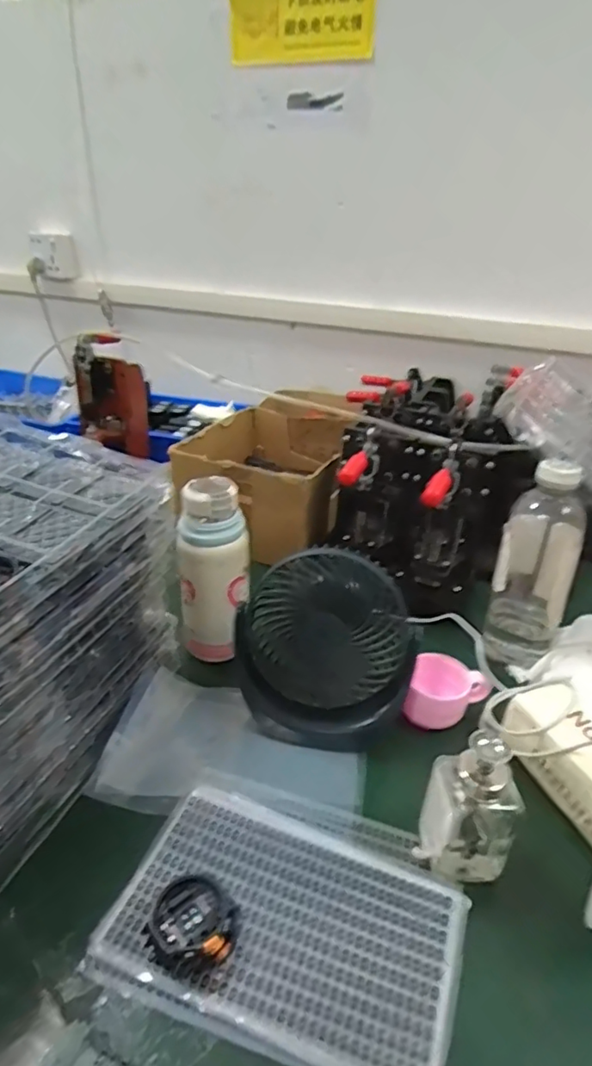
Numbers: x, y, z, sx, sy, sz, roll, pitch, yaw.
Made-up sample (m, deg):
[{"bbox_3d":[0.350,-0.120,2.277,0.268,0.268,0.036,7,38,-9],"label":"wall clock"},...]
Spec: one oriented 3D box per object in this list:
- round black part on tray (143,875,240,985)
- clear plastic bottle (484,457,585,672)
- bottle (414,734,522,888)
[{"bbox_3d":[-0.069,0.259,0.383,0.051,0.030,0.047,3,28,-1],"label":"round black part on tray"},{"bbox_3d":[0.264,0.034,0.644,0.078,0.231,0.082,13,29,18],"label":"clear plastic bottle"},{"bbox_3d":[0.129,0.201,0.426,0.066,0.115,0.046,13,29,18],"label":"bottle"}]

